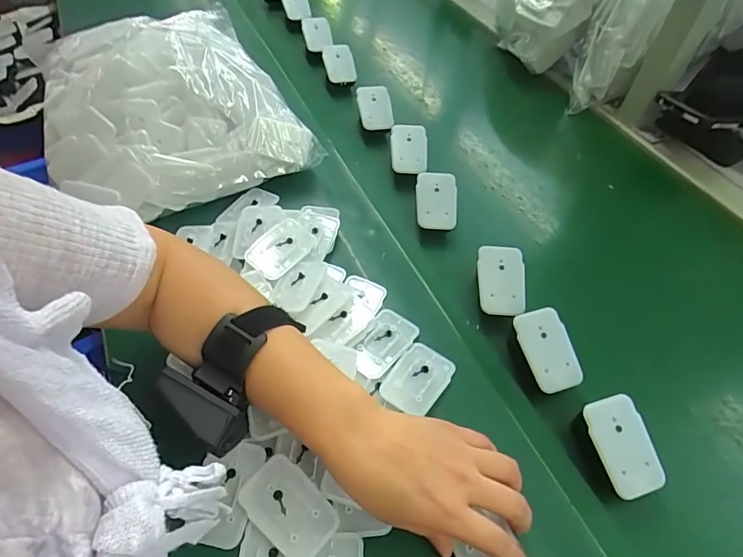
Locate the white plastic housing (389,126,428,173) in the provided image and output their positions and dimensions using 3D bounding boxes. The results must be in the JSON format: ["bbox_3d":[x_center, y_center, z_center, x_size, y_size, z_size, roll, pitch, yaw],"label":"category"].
[{"bbox_3d":[0.046,-0.159,0.556,0.044,0.013,0.067,-5,71,10],"label":"white plastic housing"}]

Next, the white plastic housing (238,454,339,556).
[{"bbox_3d":[-0.059,0.166,0.326,0.067,0.011,0.047,35,59,21],"label":"white plastic housing"}]

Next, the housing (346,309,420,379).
[{"bbox_3d":[0.010,0.058,0.408,0.041,0.017,0.067,31,58,19],"label":"housing"}]

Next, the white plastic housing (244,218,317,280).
[{"bbox_3d":[-0.094,-0.030,0.467,0.045,0.016,0.072,33,59,20],"label":"white plastic housing"}]

